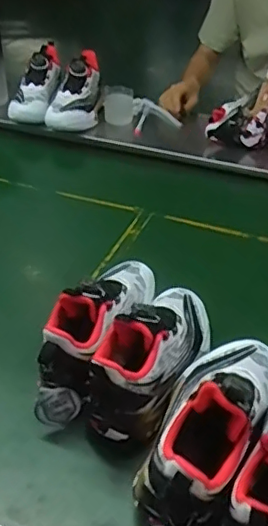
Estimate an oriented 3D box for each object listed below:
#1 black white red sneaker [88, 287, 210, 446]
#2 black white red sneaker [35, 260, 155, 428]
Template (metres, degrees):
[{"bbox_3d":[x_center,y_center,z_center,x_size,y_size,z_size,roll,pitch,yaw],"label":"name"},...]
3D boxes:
[{"bbox_3d":[0.028,0.100,0.673,0.081,0.115,0.233,20,41,25],"label":"black white red sneaker"},{"bbox_3d":[-0.043,0.074,0.708,0.083,0.123,0.257,10,38,14],"label":"black white red sneaker"}]

